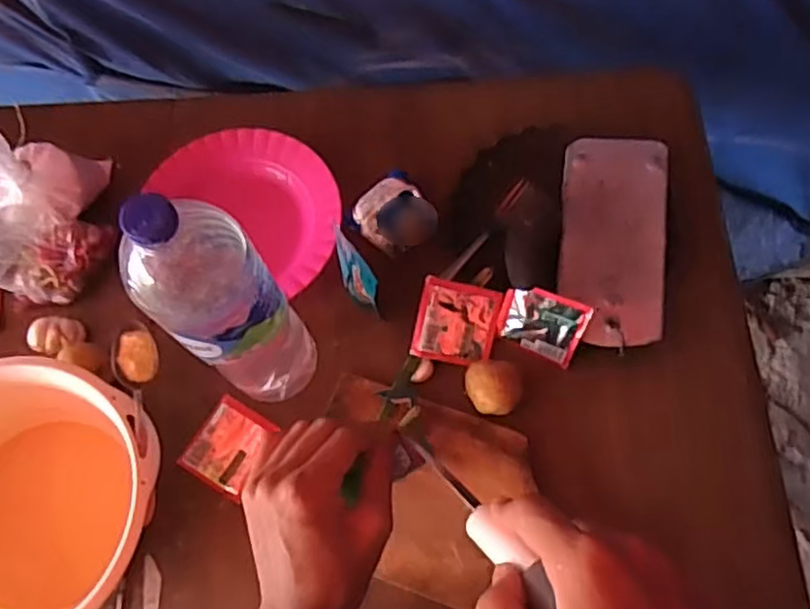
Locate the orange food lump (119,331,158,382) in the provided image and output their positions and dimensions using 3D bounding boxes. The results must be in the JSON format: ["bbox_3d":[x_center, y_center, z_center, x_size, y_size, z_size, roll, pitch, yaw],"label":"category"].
[{"bbox_3d":[-0.237,0.046,0.609,0.029,0.016,0.043,-7,68,-1],"label":"orange food lump"}]

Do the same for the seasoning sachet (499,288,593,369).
[{"bbox_3d":[0.132,0.019,0.657,0.075,0.069,0.009,25,35,13],"label":"seasoning sachet"}]

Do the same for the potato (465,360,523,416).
[{"bbox_3d":[0.083,0.080,0.659,0.058,0.037,0.054,-1,69,2],"label":"potato"}]

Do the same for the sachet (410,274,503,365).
[{"bbox_3d":[0.051,0.018,0.672,0.077,0.010,0.077,12,89,-4],"label":"sachet"}]

